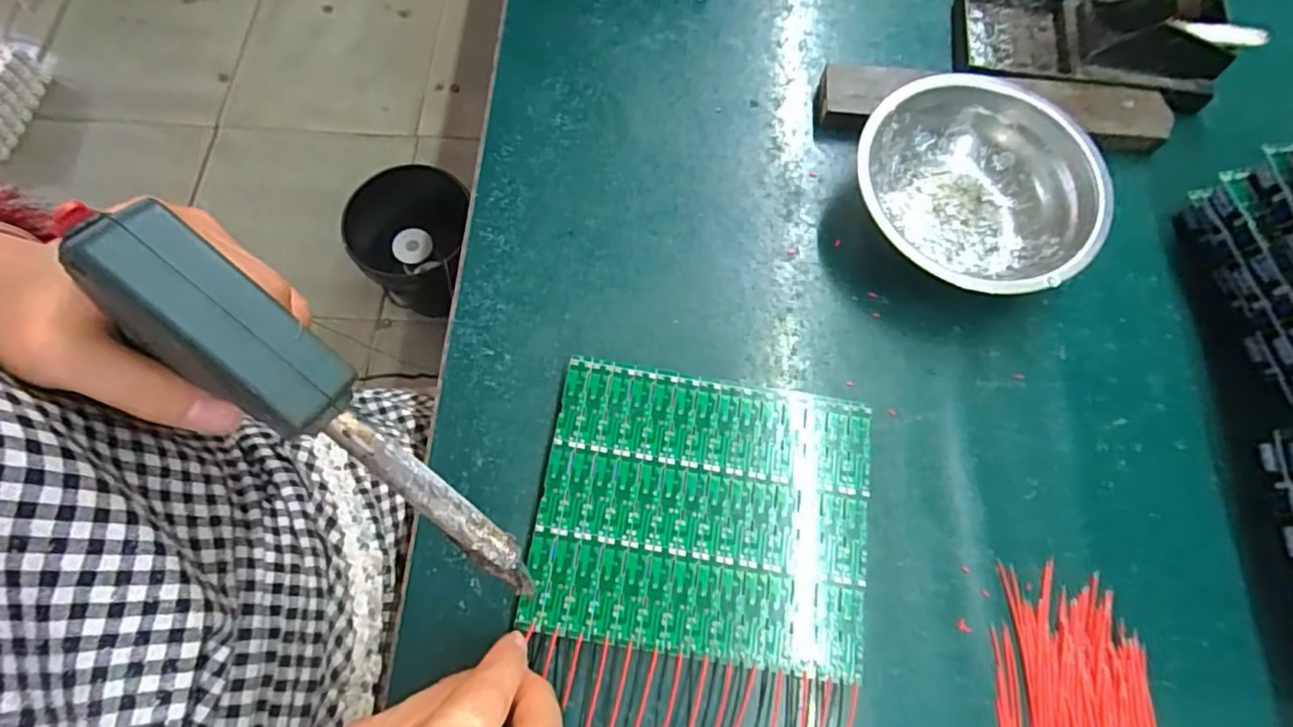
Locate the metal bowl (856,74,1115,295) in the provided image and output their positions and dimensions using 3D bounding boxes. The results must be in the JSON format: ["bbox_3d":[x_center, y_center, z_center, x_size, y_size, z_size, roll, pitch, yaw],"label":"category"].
[{"bbox_3d":[0.174,-0.093,0.332,0.124,0.045,0.126,0,71,-1],"label":"metal bowl"}]

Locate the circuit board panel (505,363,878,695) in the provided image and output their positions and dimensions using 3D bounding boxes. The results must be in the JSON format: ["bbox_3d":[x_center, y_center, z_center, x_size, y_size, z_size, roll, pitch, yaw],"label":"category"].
[{"bbox_3d":[0.027,0.067,0.282,0.148,0.004,0.123,9,71,1],"label":"circuit board panel"}]

